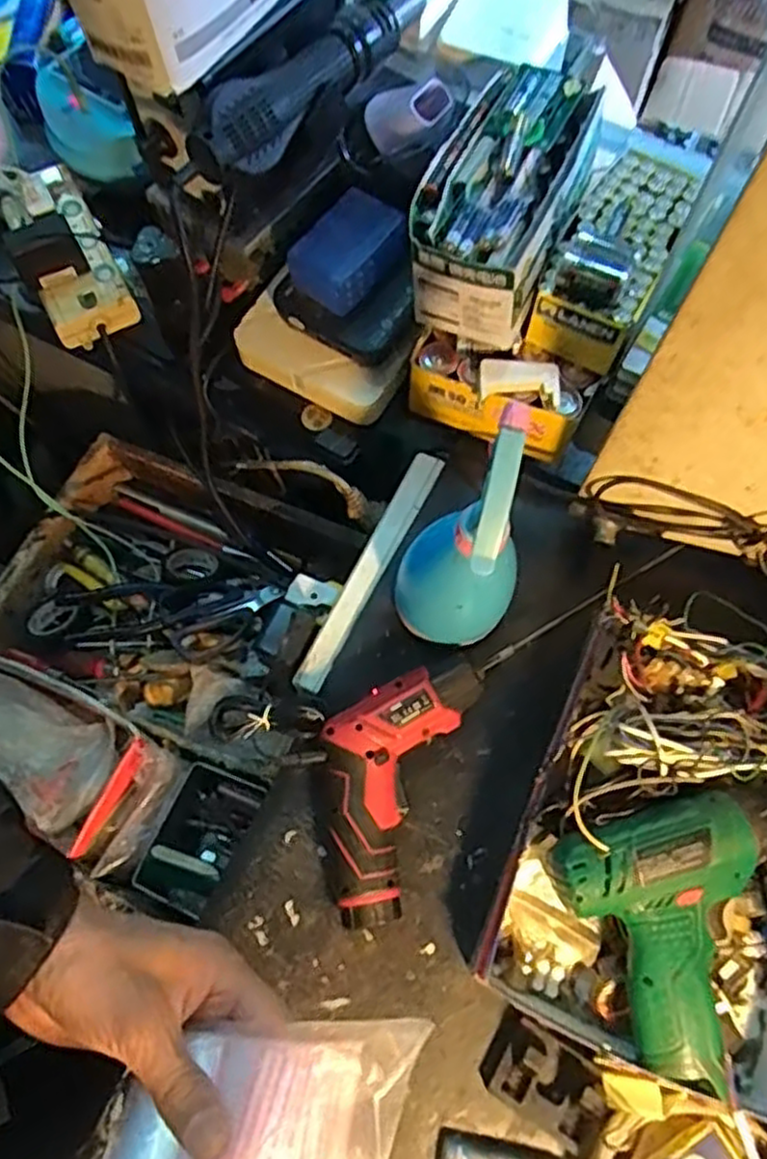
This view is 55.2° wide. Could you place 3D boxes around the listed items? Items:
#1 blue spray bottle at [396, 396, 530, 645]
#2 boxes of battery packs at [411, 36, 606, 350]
[{"bbox_3d":[0.057,-0.014,0.475,0.080,0.210,0.064,-32,74,-10],"label":"blue spray bottle"},{"bbox_3d":[0.086,-0.278,0.544,0.101,0.079,0.182,21,72,7],"label":"boxes of battery packs"}]

